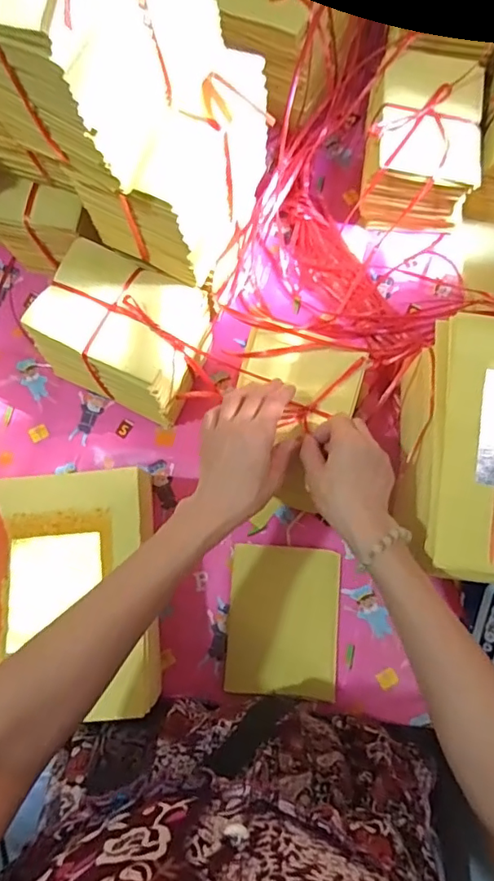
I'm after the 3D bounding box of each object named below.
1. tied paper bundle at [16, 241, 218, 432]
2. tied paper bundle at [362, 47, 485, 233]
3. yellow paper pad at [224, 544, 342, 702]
[{"bbox_3d":[-0.138,-0.121,0.626,0.164,0.138,0.134,23,78,4],"label":"tied paper bundle"},{"bbox_3d":[0.219,-0.371,0.683,0.137,0.108,0.182,6,77,0],"label":"tied paper bundle"},{"bbox_3d":[0.043,0.204,0.612,0.122,0.017,0.158,5,77,0],"label":"yellow paper pad"}]

